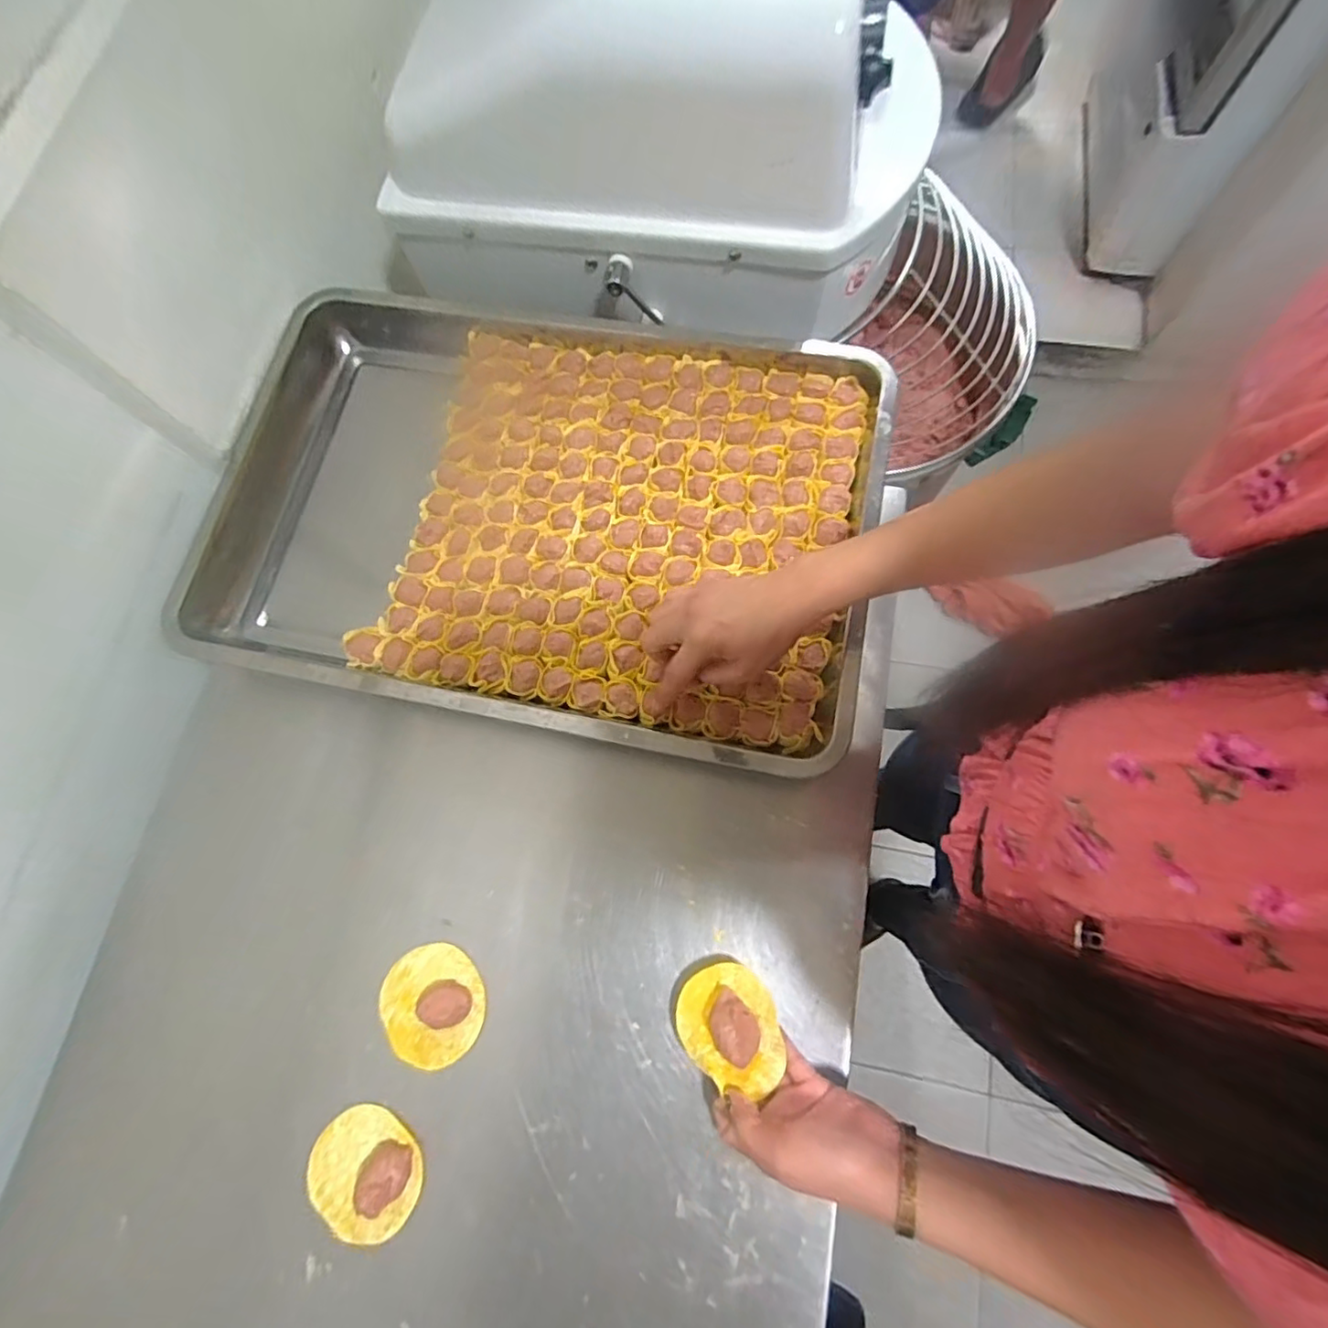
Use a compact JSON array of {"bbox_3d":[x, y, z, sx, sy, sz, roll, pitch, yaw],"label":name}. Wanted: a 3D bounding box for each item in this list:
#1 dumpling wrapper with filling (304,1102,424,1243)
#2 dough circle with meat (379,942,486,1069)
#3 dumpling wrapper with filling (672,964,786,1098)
[{"bbox_3d":[-0.220,0.370,0.430,0.074,0.024,0.083,-42,76,-10],"label":"dumpling wrapper with filling"},{"bbox_3d":[-0.179,0.260,0.454,0.075,0.031,0.083,-26,73,-6],"label":"dough circle with meat"},{"bbox_3d":[0.045,0.256,0.419,0.068,0.034,0.078,-19,73,-3],"label":"dumpling wrapper with filling"}]

